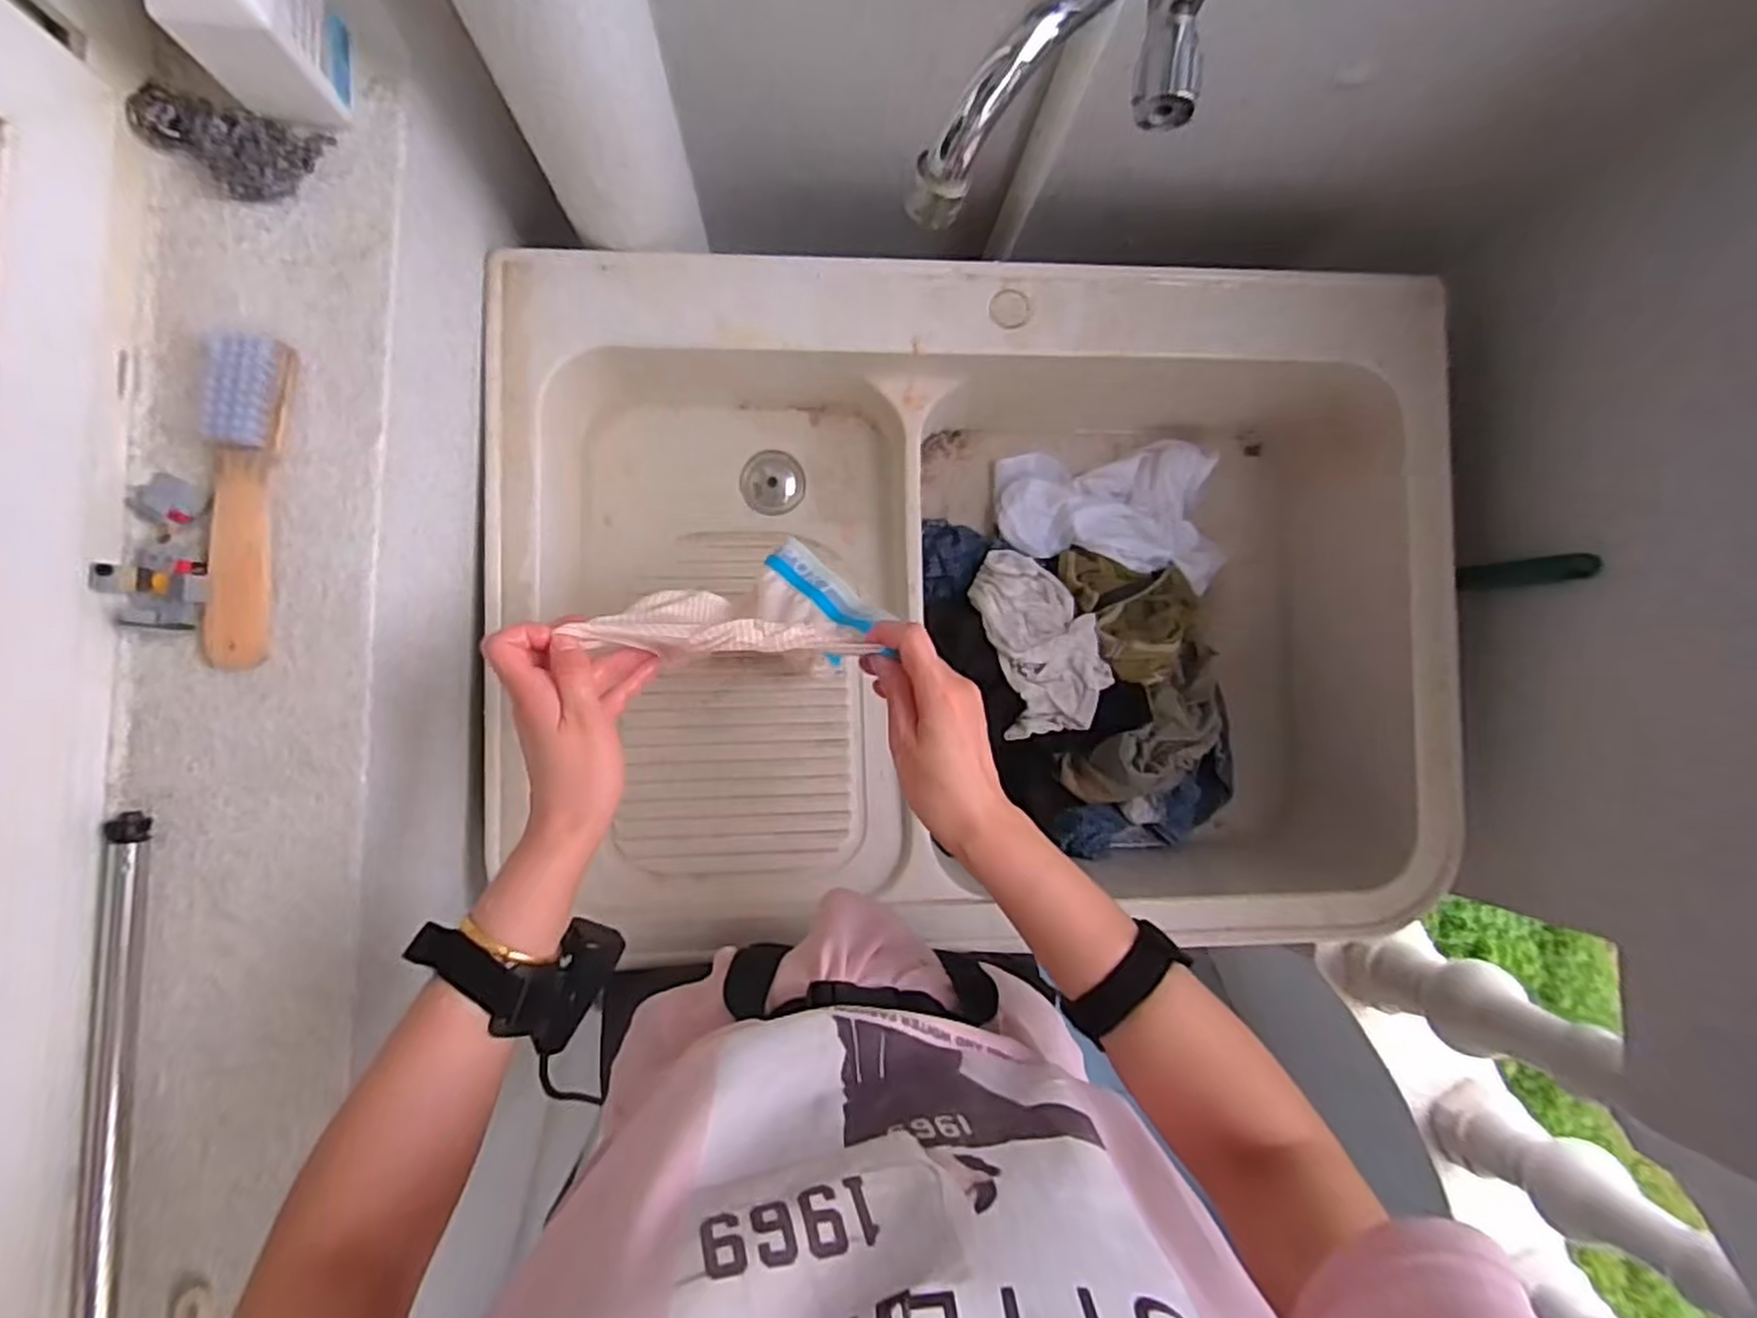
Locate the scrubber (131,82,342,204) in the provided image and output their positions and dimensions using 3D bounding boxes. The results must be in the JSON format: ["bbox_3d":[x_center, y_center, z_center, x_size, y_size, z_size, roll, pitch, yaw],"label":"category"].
[{"bbox_3d":[-0.410,-0.321,0.489,0.100,0.030,0.051,13,87,-4],"label":"scrubber"}]

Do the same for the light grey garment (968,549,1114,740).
[{"bbox_3d":[0.164,-0.021,0.776,0.107,0.040,0.181,-12,89,-5],"label":"light grey garment"}]

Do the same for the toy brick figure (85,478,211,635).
[{"bbox_3d":[-0.438,-0.067,0.471,0.045,0.029,0.096,-1,88,-4],"label":"toy brick figure"}]

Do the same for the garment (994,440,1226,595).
[{"bbox_3d":[0.253,-0.169,0.834,0.247,0.071,0.141,11,87,-4],"label":"garment"}]

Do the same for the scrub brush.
[{"bbox_3d":[-0.395,-0.097,0.479,0.034,0.034,0.201,5,88,-4],"label":"scrub brush"}]

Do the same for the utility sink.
[{"bbox_3d":[0.086,-0.049,0.758,0.806,0.208,0.574,-1,88,-4],"label":"utility sink"}]

